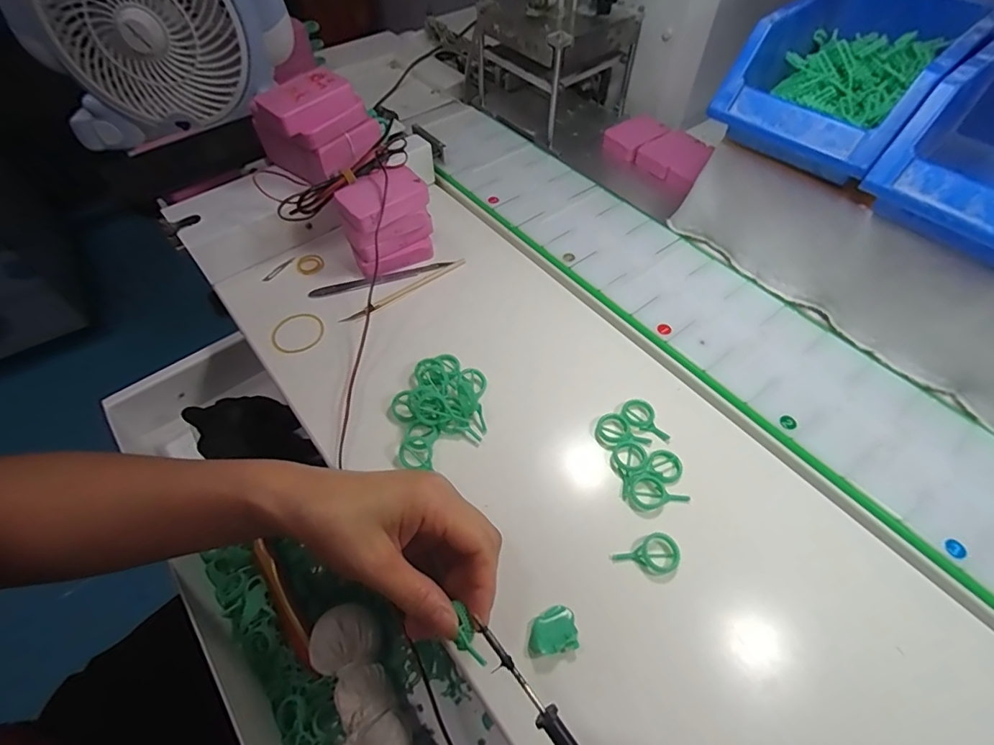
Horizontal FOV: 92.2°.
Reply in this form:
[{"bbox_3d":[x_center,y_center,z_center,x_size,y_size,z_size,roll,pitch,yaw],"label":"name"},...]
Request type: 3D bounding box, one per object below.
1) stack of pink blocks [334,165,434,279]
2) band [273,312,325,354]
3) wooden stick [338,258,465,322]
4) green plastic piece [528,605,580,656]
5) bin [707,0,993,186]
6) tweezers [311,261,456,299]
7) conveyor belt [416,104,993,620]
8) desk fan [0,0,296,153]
[{"bbox_3d":[-0.102,-0.135,0.438,0.078,0.078,0.047,-31,60,-19],"label":"stack of pink blocks"},{"bbox_3d":[-0.173,-0.035,0.415,0.044,0.006,0.042,-28,64,-18],"label":"band"},{"bbox_3d":[-0.084,-0.077,0.442,0.128,0.007,0.009,-32,60,-20],"label":"wooden stick"},{"bbox_3d":[0.031,0.149,0.275,0.028,0.006,0.023,-7,55,-5],"label":"green plastic piece"},{"bbox_3d":[0.272,-0.227,0.368,0.178,0.077,0.122,-37,62,-23],"label":"bin"},{"bbox_3d":[-0.108,-0.087,0.449,0.132,0.009,0.013,-16,56,-11],"label":"tweezers"},{"bbox_3d":[0.187,-0.045,0.420,0.142,0.040,0.844,-33,61,-21],"label":"conveyor belt"},{"bbox_3d":[-0.364,-0.382,0.487,0.256,0.234,0.114,-21,57,-14],"label":"desk fan"}]

